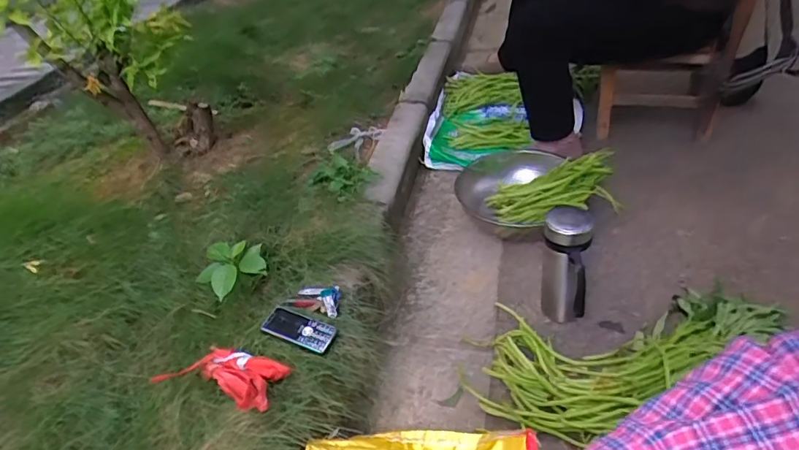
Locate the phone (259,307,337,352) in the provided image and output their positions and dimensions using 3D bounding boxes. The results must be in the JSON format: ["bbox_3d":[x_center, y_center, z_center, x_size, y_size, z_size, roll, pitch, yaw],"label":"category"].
[{"bbox_3d":[-0.172,0.180,0.879,0.116,0.010,0.056,19,44,12],"label":"phone"}]

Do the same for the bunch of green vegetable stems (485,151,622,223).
[{"bbox_3d":[0.362,-0.086,1.228,0.272,0.135,0.201,-8,39,4],"label":"bunch of green vegetable stems"}]

